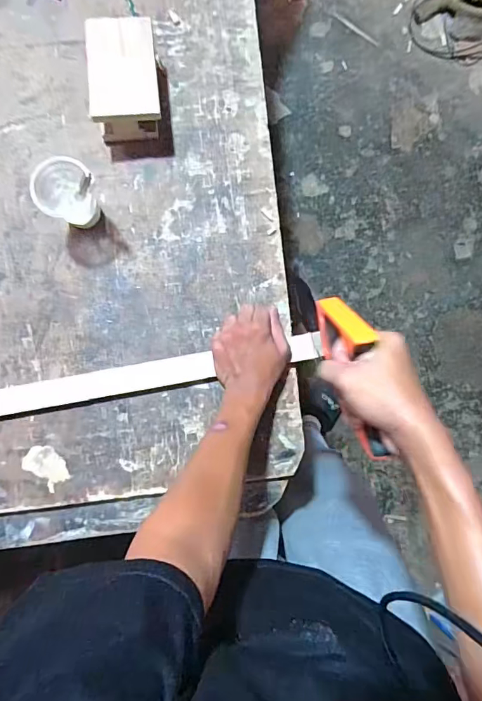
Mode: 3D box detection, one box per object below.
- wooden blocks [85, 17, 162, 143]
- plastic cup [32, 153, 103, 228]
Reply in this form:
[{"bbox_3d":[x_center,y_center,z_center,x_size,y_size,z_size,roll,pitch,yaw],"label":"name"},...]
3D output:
[{"bbox_3d":[-0.150,-0.349,0.580,0.089,0.075,0.126,-6,89,-5],"label":"wooden blocks"},{"bbox_3d":[-0.220,-0.197,0.564,0.067,0.088,0.071,-22,91,-5],"label":"plastic cup"}]

